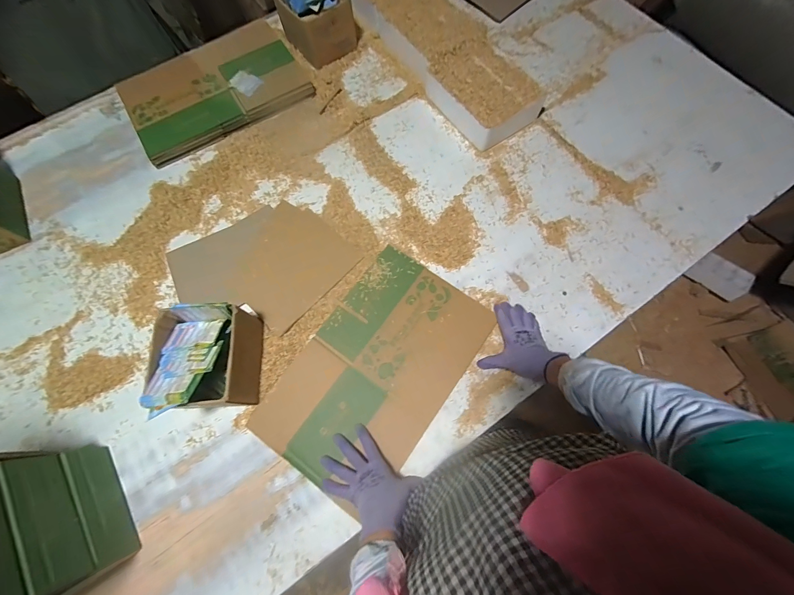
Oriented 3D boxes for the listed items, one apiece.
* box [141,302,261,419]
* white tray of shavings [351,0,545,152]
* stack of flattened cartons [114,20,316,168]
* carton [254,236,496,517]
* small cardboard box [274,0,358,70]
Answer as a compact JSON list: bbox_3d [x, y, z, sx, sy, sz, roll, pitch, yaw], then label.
[{"bbox_3d":[-0.330,0.102,0.583,0.150,0.138,0.177,-7,72,-2],"label":"box"},{"bbox_3d":[0.072,-0.677,0.871,0.208,0.084,0.726,-33,74,-10],"label":"white tray of shavings"},{"bbox_3d":[-0.459,-0.536,0.846,0.421,0.037,0.292,-30,74,-9],"label":"stack of flattened cartons"},{"bbox_3d":[-0.034,0.138,0.648,0.276,0.025,0.447,35,75,11],"label":"carton"},{"bbox_3d":[-0.204,-0.720,0.858,0.154,0.131,0.159,-35,74,-10],"label":"small cardboard box"}]

